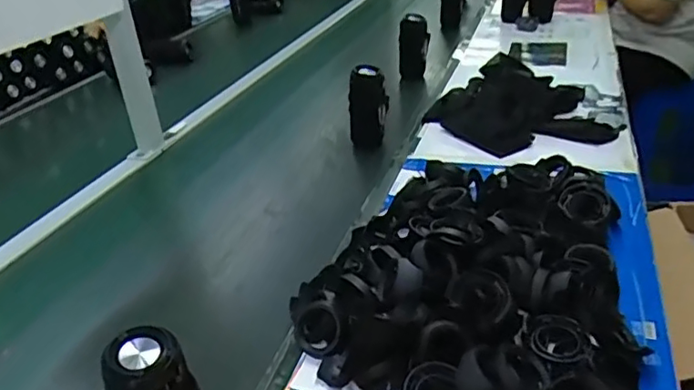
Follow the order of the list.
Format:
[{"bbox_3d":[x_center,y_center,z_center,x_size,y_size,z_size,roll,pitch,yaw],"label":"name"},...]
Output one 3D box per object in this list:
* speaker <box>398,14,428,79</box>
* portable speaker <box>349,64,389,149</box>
[{"bbox_3d":[0.164,-0.359,1.461,0.076,0.148,0.066,-2,29,8],"label":"speaker"},{"bbox_3d":[0.041,-0.169,1.153,0.077,0.145,0.063,-3,29,3],"label":"portable speaker"}]

